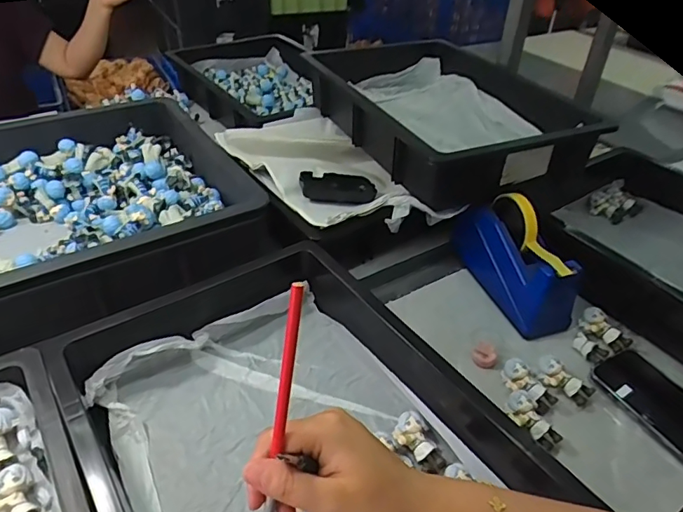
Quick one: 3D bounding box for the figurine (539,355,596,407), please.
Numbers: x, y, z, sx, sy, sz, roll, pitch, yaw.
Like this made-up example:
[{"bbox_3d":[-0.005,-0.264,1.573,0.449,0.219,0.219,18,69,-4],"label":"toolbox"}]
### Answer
[{"bbox_3d":[0.256,0.139,0.582,0.044,0.021,0.069,-13,41,-21],"label":"figurine"}]

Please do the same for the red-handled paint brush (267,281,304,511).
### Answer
[{"bbox_3d":[-0.034,0.095,0.275,0.009,0.166,0.007,9,10,6],"label":"red-handled paint brush"}]

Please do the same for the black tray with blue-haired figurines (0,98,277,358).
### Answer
[{"bbox_3d":[-0.463,-0.035,0.661,0.647,0.122,0.422,-19,43,-27],"label":"black tray with blue-haired figurines"}]

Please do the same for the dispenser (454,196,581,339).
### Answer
[{"bbox_3d":[0.233,-0.001,0.683,0.068,0.126,0.196,-13,41,-20],"label":"dispenser"}]

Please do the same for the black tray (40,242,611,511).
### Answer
[{"bbox_3d":[-0.045,0.168,0.468,0.324,0.104,0.497,-21,44,-28],"label":"black tray"}]

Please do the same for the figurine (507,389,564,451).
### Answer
[{"bbox_3d":[0.200,0.173,0.530,0.029,0.023,0.064,-18,54,-29],"label":"figurine"}]

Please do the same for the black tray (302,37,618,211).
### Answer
[{"bbox_3d":[0.144,-0.241,0.827,0.287,0.112,0.471,-15,42,-23],"label":"black tray"}]

